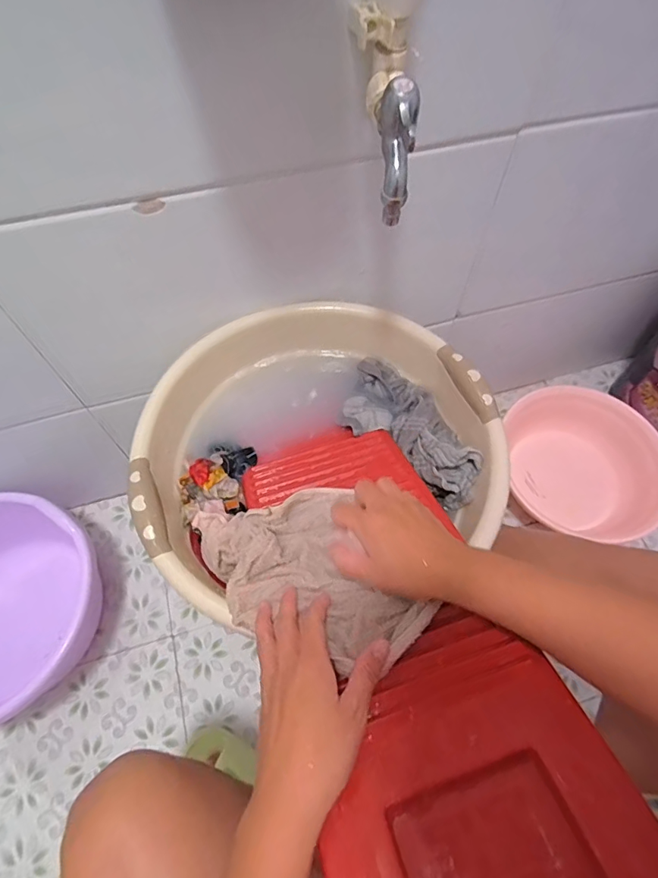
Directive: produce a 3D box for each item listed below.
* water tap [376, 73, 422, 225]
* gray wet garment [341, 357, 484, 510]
[{"bbox_3d":[0.056,-0.232,0.382,0.029,0.104,0.045,-5,40,-4],"label":"water tap"},{"bbox_3d":[0.102,-0.014,0.608,0.113,0.067,0.244,-26,53,-13],"label":"gray wet garment"}]

